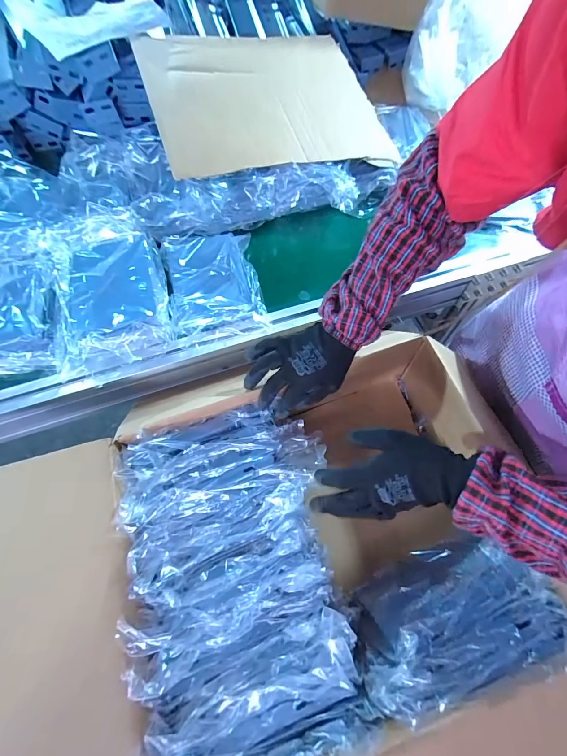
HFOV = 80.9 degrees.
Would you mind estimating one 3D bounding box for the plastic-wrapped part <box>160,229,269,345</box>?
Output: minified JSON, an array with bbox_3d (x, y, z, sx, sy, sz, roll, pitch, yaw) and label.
[{"bbox_3d":[-0.118,-0.168,0.551,0.143,0.030,0.232,-13,64,-6],"label":"plastic-wrapped part"}]

